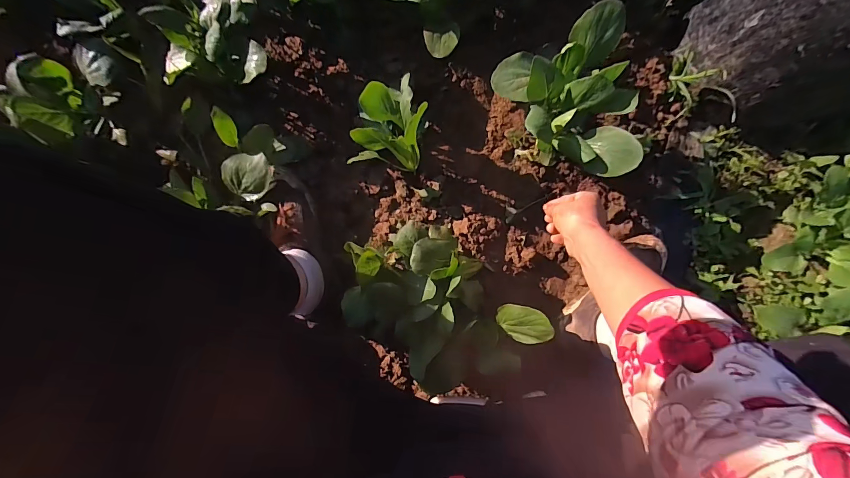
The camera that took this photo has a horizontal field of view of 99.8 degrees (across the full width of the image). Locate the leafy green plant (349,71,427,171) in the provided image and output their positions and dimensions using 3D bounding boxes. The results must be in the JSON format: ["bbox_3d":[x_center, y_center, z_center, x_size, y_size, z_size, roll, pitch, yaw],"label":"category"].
[{"bbox_3d":[-0.053,-0.164,0.521,0.096,0.108,0.103,4,87,-2],"label":"leafy green plant"}]

